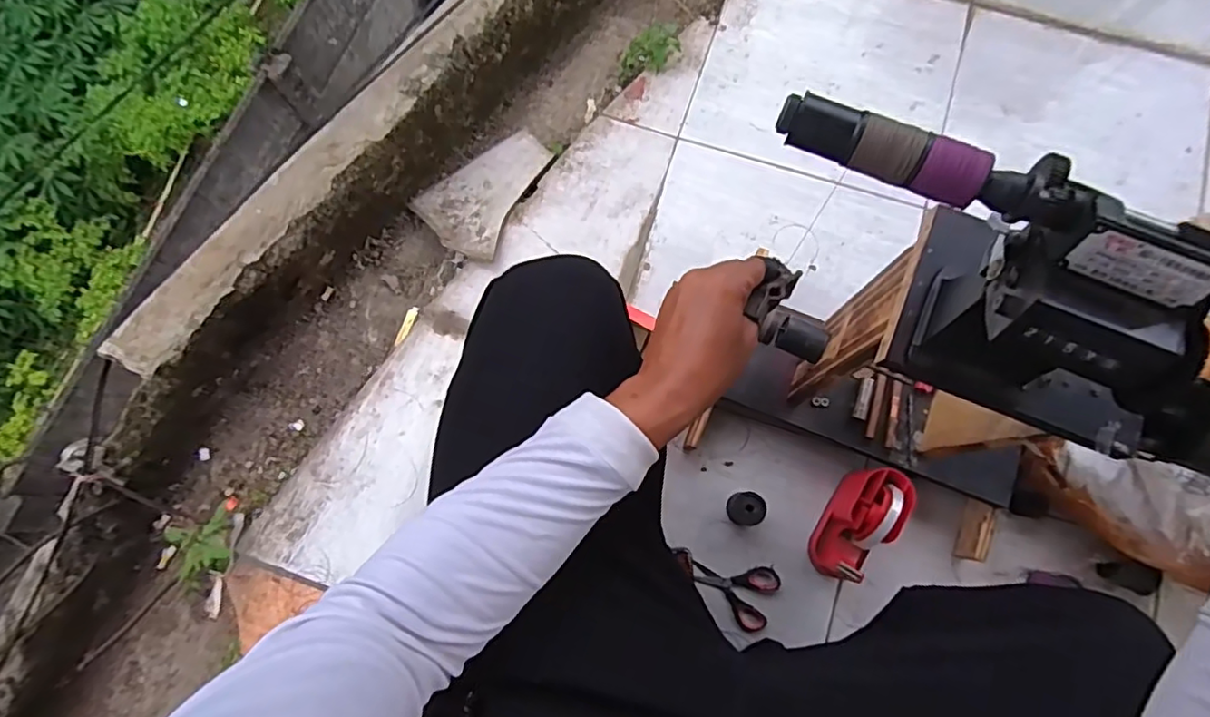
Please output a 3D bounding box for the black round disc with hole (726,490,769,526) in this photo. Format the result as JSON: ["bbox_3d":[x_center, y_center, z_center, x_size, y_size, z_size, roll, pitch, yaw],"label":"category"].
[{"bbox_3d":[0.188,0.201,0.804,0.044,0.050,0.041,0,77,0],"label":"black round disc with hole"}]

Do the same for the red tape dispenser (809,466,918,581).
[{"bbox_3d":[0.328,0.210,0.768,0.064,0.098,0.146,31,79,7],"label":"red tape dispenser"}]

